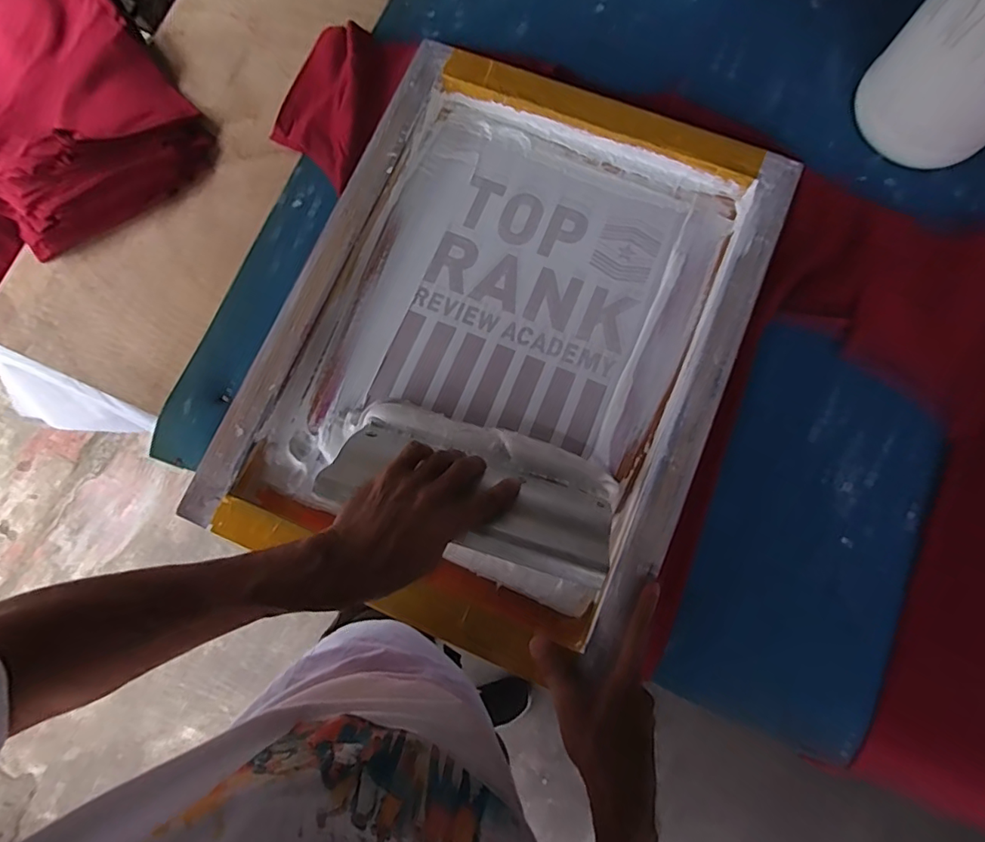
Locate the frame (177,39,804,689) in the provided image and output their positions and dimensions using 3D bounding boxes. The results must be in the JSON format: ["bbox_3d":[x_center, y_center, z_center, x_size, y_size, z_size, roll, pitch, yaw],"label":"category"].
[{"bbox_3d":[0.013,-0.092,0.558,0.453,0.042,0.597,23,80,5],"label":"frame"}]

